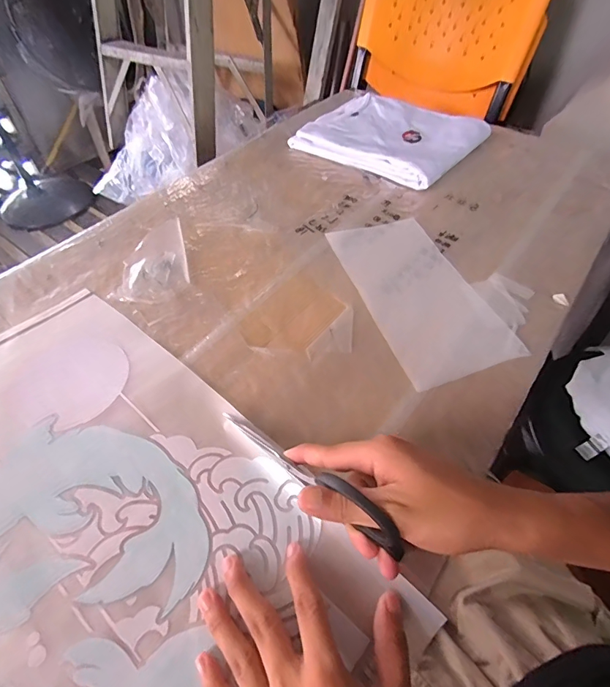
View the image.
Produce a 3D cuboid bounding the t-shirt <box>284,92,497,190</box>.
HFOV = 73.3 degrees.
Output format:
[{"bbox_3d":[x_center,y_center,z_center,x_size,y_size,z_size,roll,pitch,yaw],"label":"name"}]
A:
[{"bbox_3d":[0.142,-0.349,0.679,0.256,0.030,0.215,33,59,24],"label":"t-shirt"}]

